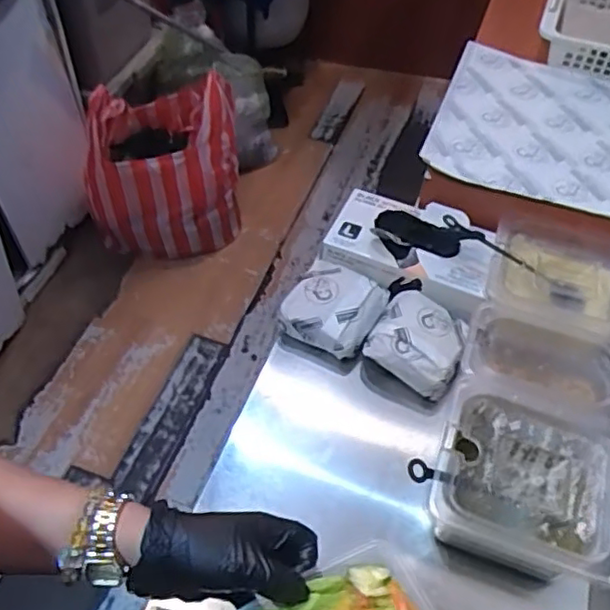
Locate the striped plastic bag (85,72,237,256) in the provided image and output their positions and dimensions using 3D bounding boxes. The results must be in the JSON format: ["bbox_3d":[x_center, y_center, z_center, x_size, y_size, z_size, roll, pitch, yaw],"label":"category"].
[{"bbox_3d":[-0.397,-0.386,1.824,0.401,0.433,0.283,2,52,0],"label":"striped plastic bag"}]

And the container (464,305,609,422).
[{"bbox_3d":[0.258,0.073,0.697,0.173,0.072,0.117,14,53,9],"label":"container"}]

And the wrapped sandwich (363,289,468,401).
[{"bbox_3d":[0.135,0.039,0.759,0.108,0.046,0.108,27,56,18],"label":"wrapped sandwich"}]

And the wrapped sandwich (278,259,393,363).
[{"bbox_3d":[0.036,0.001,0.786,0.110,0.037,0.109,21,54,15],"label":"wrapped sandwich"}]

